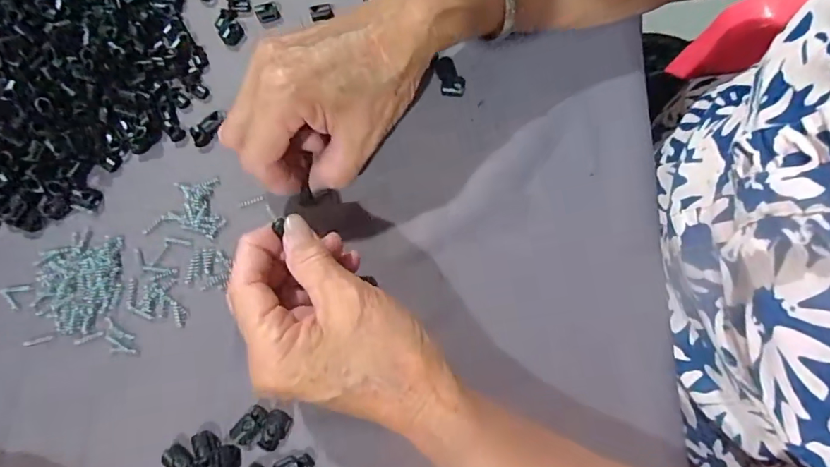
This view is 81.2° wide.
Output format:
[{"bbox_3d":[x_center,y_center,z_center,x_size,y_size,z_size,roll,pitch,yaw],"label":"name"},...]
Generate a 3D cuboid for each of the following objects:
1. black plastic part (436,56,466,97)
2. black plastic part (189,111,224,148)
[{"bbox_3d":[0.023,-0.103,0.320,0.017,0.012,0.024,-18,76,-6],"label":"black plastic part"},{"bbox_3d":[-0.133,-0.068,0.310,0.014,0.007,0.025,43,78,10],"label":"black plastic part"}]

